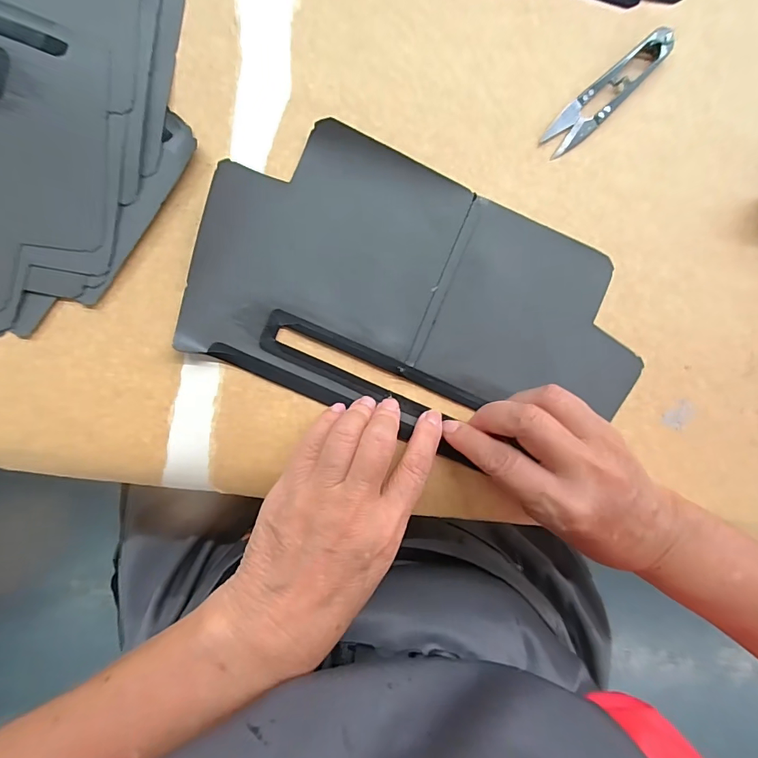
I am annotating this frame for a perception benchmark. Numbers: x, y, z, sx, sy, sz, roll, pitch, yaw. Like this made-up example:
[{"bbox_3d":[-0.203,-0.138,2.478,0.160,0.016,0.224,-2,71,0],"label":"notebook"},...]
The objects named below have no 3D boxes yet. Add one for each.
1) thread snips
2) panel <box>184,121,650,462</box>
[{"bbox_3d":[0.148,-0.185,0.276,0.099,0.010,0.021,-42,95,-1],"label":"thread snips"},{"bbox_3d":[0.029,-0.046,0.275,0.280,0.013,0.160,23,91,-5],"label":"panel"}]

